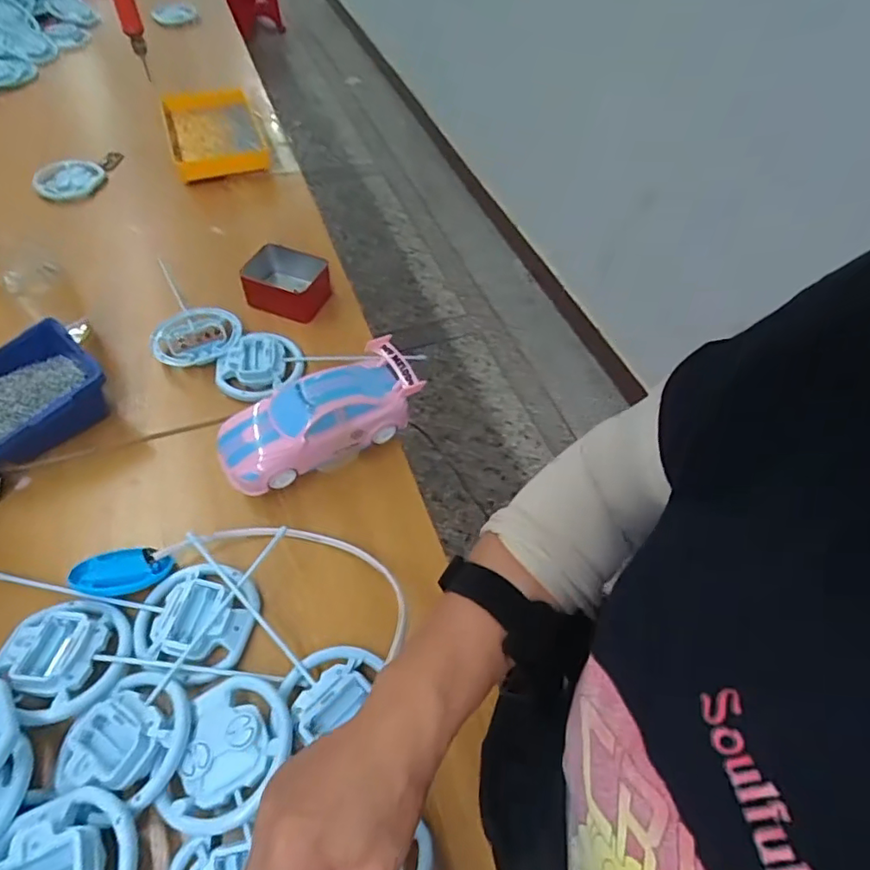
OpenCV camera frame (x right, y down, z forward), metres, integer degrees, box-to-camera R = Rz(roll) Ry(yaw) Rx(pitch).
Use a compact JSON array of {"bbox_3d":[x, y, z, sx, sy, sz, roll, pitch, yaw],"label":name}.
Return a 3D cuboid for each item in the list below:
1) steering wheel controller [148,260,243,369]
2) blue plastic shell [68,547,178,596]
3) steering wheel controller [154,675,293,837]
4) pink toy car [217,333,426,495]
[{"bbox_3d":[-0.293,-0.146,0.672,0.095,0.022,0.171,-20,57,-18],"label":"steering wheel controller"},{"bbox_3d":[-0.276,0.120,0.500,0.079,0.013,0.042,-7,54,-9],"label":"blue plastic shell"},{"bbox_3d":[-0.150,0.233,0.422,0.081,0.019,0.100,5,53,0],"label":"steering wheel controller"},{"bbox_3d":[-0.113,-0.017,0.560,0.199,0.076,0.080,-24,59,-21],"label":"pink toy car"}]

